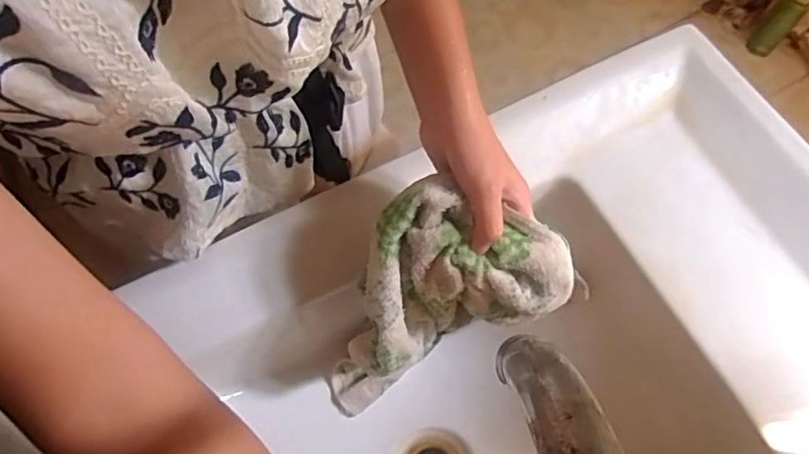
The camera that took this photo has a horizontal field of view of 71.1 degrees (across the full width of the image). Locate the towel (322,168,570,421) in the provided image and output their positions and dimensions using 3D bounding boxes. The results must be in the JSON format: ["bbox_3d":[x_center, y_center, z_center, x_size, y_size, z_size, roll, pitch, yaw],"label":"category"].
[{"bbox_3d":[0.022,0.050,0.445,0.175,0.181,0.098,-20,68,-10],"label":"towel"}]

